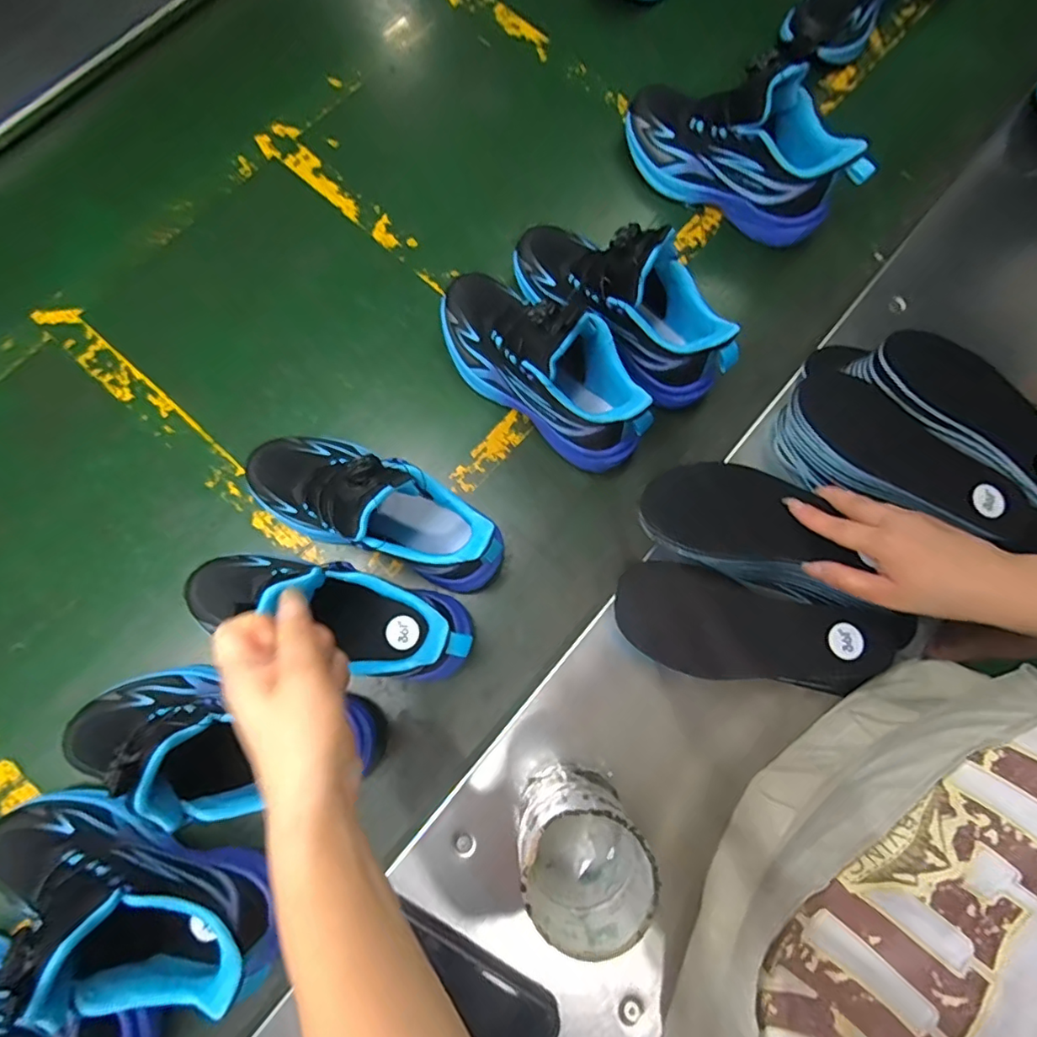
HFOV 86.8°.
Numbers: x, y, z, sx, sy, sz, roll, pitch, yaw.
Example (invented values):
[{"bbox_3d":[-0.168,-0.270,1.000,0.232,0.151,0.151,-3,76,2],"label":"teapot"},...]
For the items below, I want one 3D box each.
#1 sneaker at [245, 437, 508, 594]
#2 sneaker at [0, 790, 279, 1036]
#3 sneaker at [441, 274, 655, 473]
[{"bbox_3d":[-0.124,-0.010,0.459,0.228,0.130,0.097,21,77,4],"label":"sneaker"},{"bbox_3d":[-0.282,0.259,0.379,0.223,0.131,0.102,20,77,4],"label":"sneaker"},{"bbox_3d":[0.019,-0.144,0.486,0.221,0.127,0.080,39,79,8],"label":"sneaker"}]

